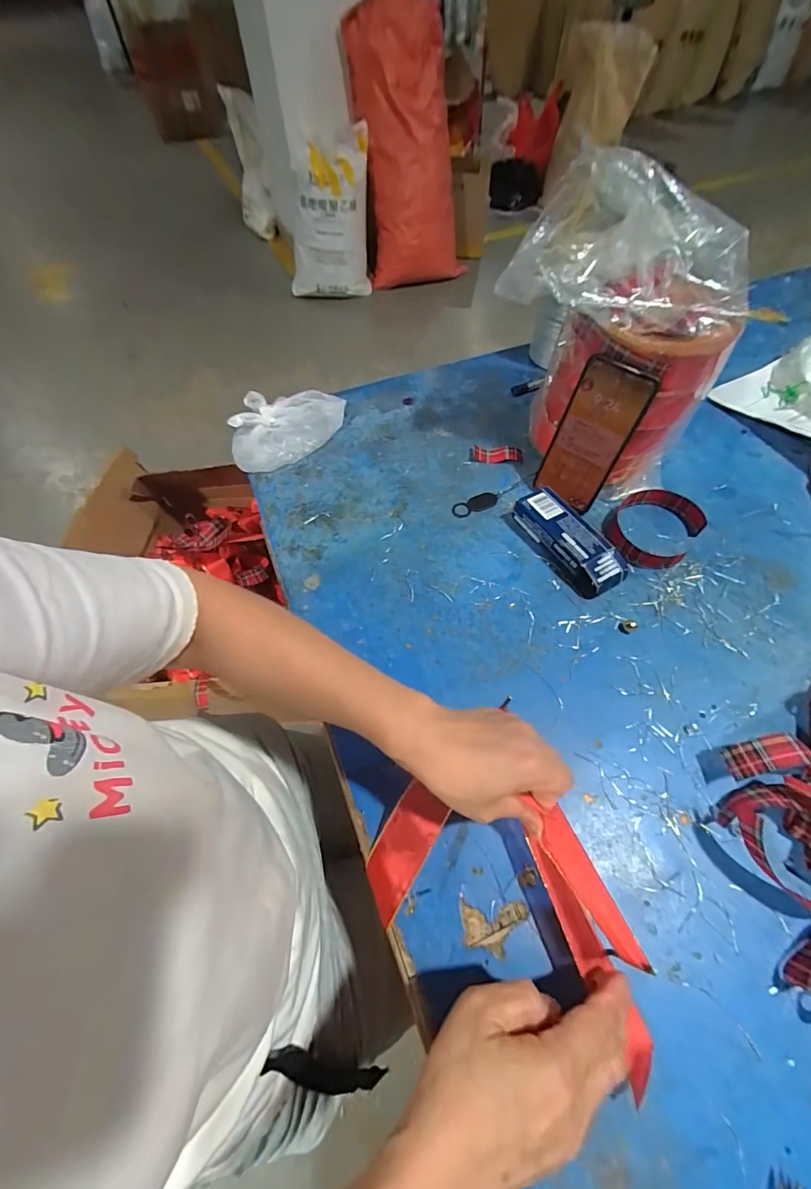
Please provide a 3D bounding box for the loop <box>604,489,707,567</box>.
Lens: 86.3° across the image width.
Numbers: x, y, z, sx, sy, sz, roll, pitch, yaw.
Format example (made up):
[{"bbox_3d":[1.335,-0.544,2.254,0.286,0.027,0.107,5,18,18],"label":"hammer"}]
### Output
[{"bbox_3d":[0.289,-0.080,0.512,0.095,0.022,0.119,37,68,22],"label":"loop"}]

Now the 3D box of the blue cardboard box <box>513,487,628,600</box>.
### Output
[{"bbox_3d":[0.187,-0.061,0.497,0.058,0.035,0.135,-26,61,-12],"label":"blue cardboard box"}]

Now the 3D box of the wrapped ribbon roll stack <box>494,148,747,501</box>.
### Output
[{"bbox_3d":[0.244,-0.299,0.499,0.227,0.270,0.202,30,65,19],"label":"wrapped ribbon roll stack"}]

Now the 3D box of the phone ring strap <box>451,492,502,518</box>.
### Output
[{"bbox_3d":[0.091,-0.115,0.554,0.066,0.004,0.025,-24,61,-11],"label":"phone ring strap"}]

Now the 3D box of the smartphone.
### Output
[{"bbox_3d":[0.208,-0.175,0.491,0.013,0.156,0.075,-32,62,-33],"label":"smartphone"}]

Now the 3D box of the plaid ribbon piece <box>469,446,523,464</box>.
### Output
[{"bbox_3d":[0.124,-0.192,0.589,0.071,0.013,0.024,10,60,9],"label":"plaid ribbon piece"}]

